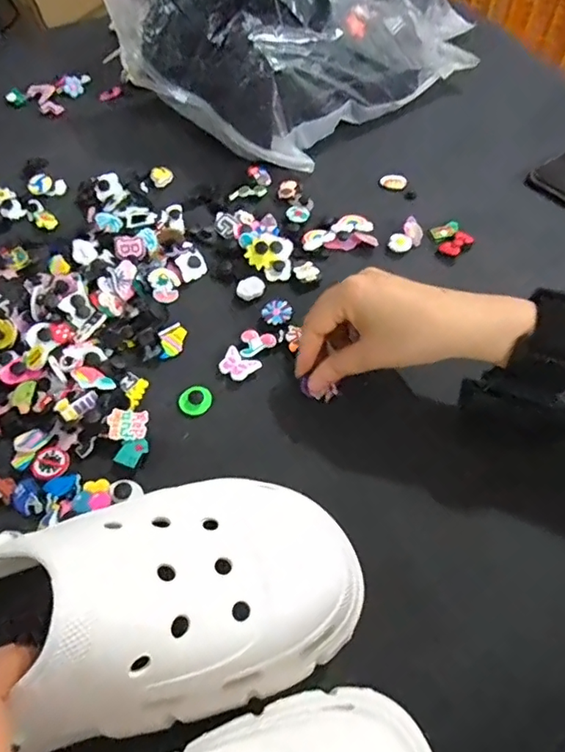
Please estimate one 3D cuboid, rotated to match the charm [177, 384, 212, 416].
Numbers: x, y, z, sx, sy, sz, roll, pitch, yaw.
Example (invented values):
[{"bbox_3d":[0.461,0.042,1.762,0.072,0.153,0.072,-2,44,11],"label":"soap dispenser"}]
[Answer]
[{"bbox_3d":[-0.065,0.018,0.385,0.025,0.005,0.022,-37,79,-20],"label":"charm"}]

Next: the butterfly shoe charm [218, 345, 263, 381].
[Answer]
[{"bbox_3d":[-0.034,-0.008,0.401,0.029,0.006,0.023,26,60,18],"label":"butterfly shoe charm"}]

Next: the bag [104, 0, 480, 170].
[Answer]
[{"bbox_3d":[0.005,-0.383,0.561,0.302,0.156,0.257,-39,63,-22],"label":"bag"}]

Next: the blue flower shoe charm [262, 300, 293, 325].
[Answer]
[{"bbox_3d":[-0.004,-0.052,0.429,0.022,0.010,0.023,-1,56,1],"label":"blue flower shoe charm"}]

